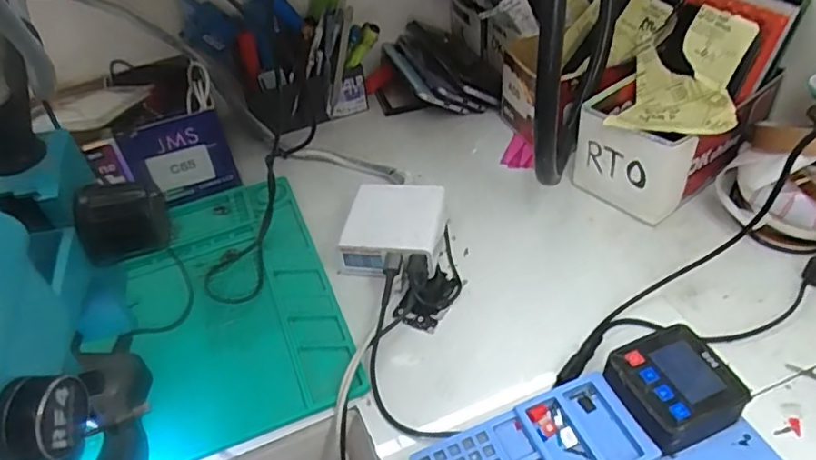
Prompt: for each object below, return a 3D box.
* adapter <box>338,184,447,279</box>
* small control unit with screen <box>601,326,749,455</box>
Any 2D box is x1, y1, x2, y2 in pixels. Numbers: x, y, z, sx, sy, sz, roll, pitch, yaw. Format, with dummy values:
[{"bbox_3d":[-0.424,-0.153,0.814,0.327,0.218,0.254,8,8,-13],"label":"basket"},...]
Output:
[{"bbox_3d":[-0.013,0.001,0.558,0.085,0.045,0.087,5,43,12],"label":"adapter"},{"bbox_3d":[0.180,0.110,0.412,0.070,0.034,0.069,-19,44,-14],"label":"small control unit with screen"}]

